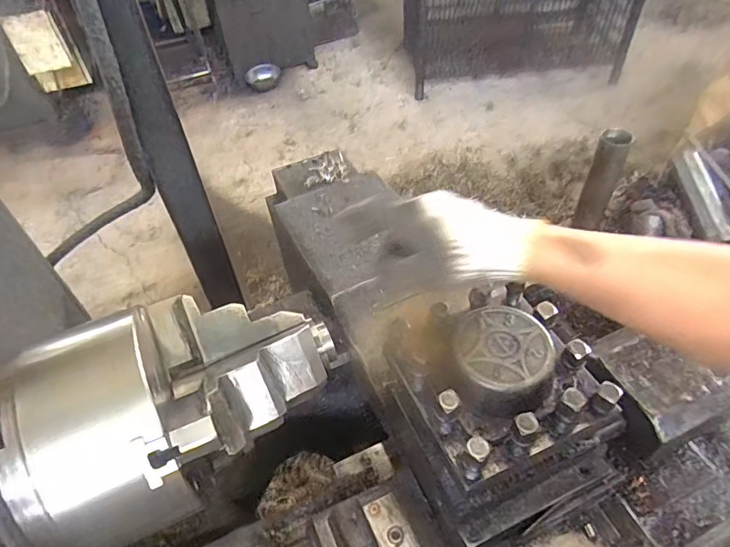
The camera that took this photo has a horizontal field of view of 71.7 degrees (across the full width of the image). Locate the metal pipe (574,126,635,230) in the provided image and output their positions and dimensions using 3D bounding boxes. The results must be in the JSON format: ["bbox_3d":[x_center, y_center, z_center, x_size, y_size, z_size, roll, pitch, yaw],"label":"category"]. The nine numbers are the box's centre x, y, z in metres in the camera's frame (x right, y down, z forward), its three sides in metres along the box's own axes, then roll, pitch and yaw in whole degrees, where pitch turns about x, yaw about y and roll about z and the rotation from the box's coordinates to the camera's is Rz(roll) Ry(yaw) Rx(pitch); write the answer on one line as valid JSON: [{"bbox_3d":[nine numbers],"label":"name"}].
[{"bbox_3d":[0.379,-0.143,0.815,0.050,0.173,0.043,30,57,27],"label":"metal pipe"}]

